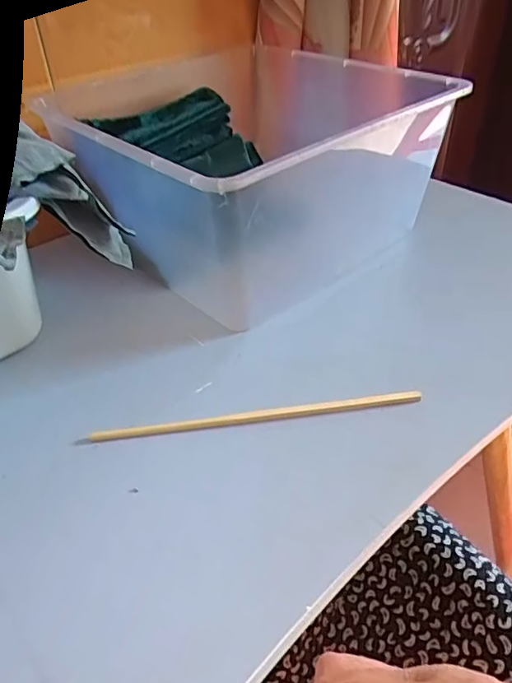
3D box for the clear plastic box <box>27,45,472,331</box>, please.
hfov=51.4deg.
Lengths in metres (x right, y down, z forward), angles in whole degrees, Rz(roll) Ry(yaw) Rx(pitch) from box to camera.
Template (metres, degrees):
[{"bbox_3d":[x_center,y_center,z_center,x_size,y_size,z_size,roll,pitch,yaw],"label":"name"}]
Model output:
[{"bbox_3d":[0.001,-0.194,0.558,0.362,0.150,0.331,-32,48,-31],"label":"clear plastic box"}]

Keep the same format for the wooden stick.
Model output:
[{"bbox_3d":[0.004,0.053,0.366,0.224,0.011,0.007,-7,40,-6],"label":"wooden stick"}]

